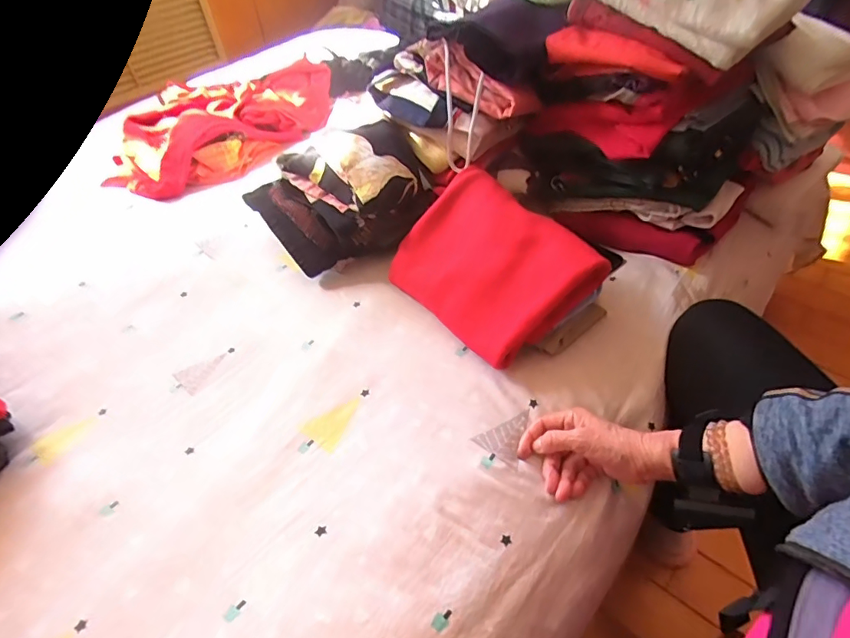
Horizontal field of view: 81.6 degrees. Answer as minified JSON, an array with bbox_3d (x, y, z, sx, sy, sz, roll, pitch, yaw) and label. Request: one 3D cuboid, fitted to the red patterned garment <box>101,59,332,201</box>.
[{"bbox_3d":[-0.460,-0.476,1.180,0.505,0.079,0.458,-18,46,-12],"label":"red patterned garment"}]

